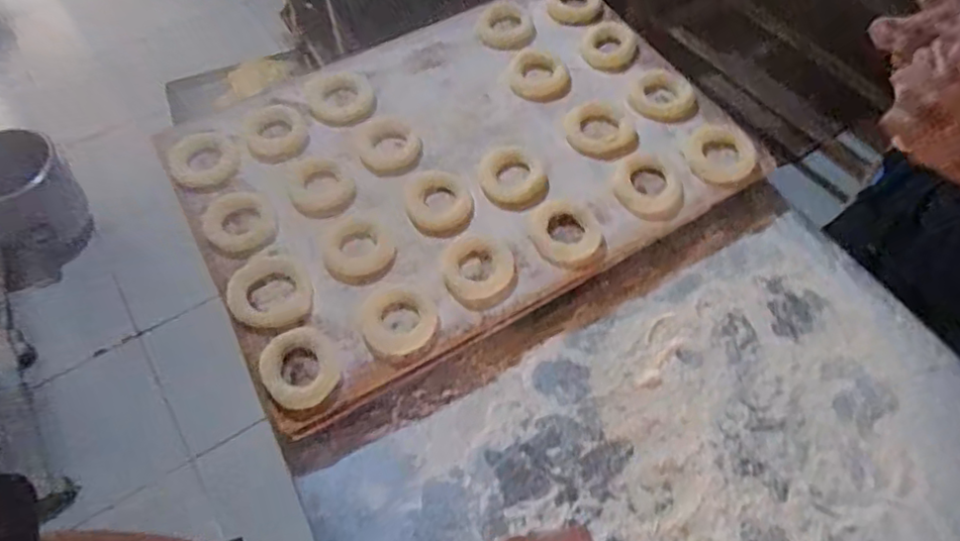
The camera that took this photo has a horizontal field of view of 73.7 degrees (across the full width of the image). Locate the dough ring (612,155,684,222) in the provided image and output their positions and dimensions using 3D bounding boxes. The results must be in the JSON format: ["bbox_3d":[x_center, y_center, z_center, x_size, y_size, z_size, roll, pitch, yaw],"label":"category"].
[{"bbox_3d":[0.186,-0.093,0.700,0.074,0.015,0.082,18,59,12],"label":"dough ring"}]

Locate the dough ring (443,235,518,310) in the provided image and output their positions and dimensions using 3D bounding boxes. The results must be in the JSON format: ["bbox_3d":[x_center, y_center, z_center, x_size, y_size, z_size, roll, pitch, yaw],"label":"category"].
[{"bbox_3d":[0.000,0.000,0.644,0.069,0.012,0.079,-16,58,-9],"label":"dough ring"}]

